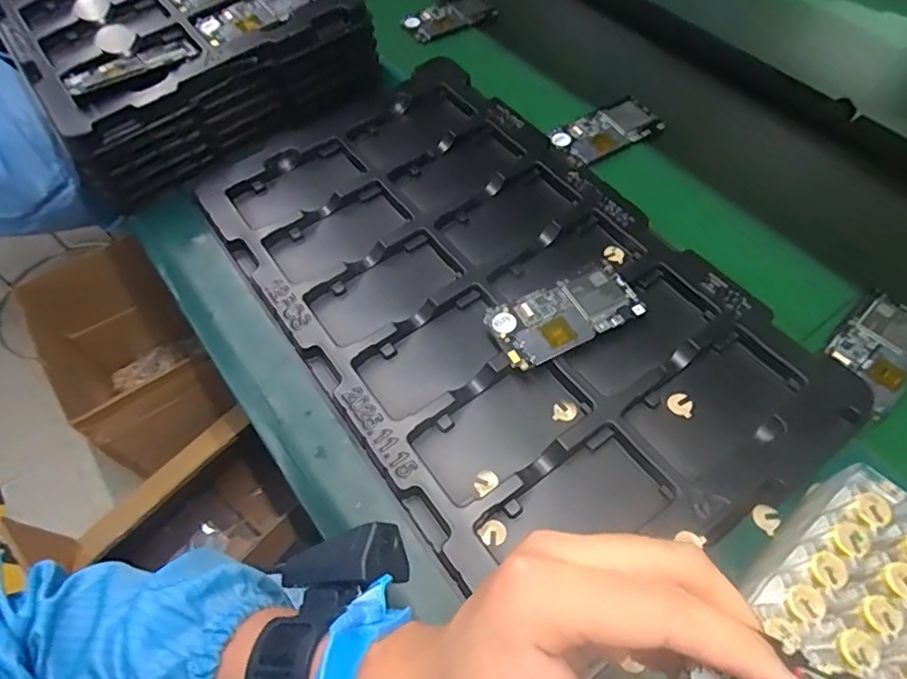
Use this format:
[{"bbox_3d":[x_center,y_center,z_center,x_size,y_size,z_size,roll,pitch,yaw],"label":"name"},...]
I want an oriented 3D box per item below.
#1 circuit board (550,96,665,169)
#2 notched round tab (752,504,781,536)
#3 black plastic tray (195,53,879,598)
[{"bbox_3d":[0.169,-0.232,0.642,0.127,0.009,0.073,-28,61,-15],"label":"circuit board"},{"bbox_3d":[0.220,0.125,0.402,0.017,0.004,0.019,-33,62,-18],"label":"notched round tab"},{"bbox_3d":[0.028,-0.051,0.519,0.333,0.032,0.541,-32,62,-17],"label":"black plastic tray"}]

